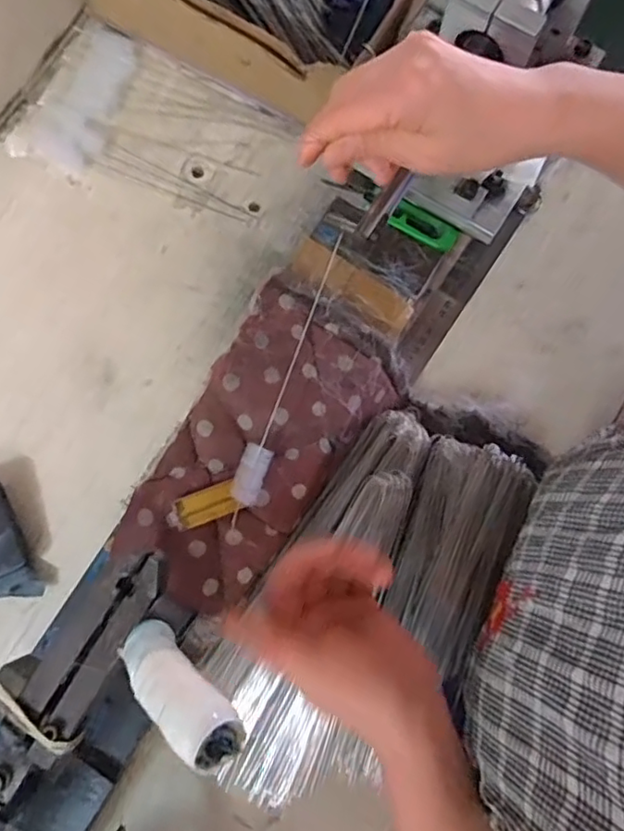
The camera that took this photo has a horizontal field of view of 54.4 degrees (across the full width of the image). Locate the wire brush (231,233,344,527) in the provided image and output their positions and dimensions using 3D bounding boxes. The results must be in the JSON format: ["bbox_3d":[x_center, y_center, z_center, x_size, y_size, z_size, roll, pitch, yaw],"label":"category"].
[{"bbox_3d":[-0.013,-0.032,0.450,0.019,0.025,0.234,21,80,4],"label":"wire brush"}]

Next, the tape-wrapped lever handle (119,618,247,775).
[{"bbox_3d":[-0.063,0.116,0.266,0.025,0.096,0.025,-8,105,-33],"label":"tape-wrapped lever handle"}]

